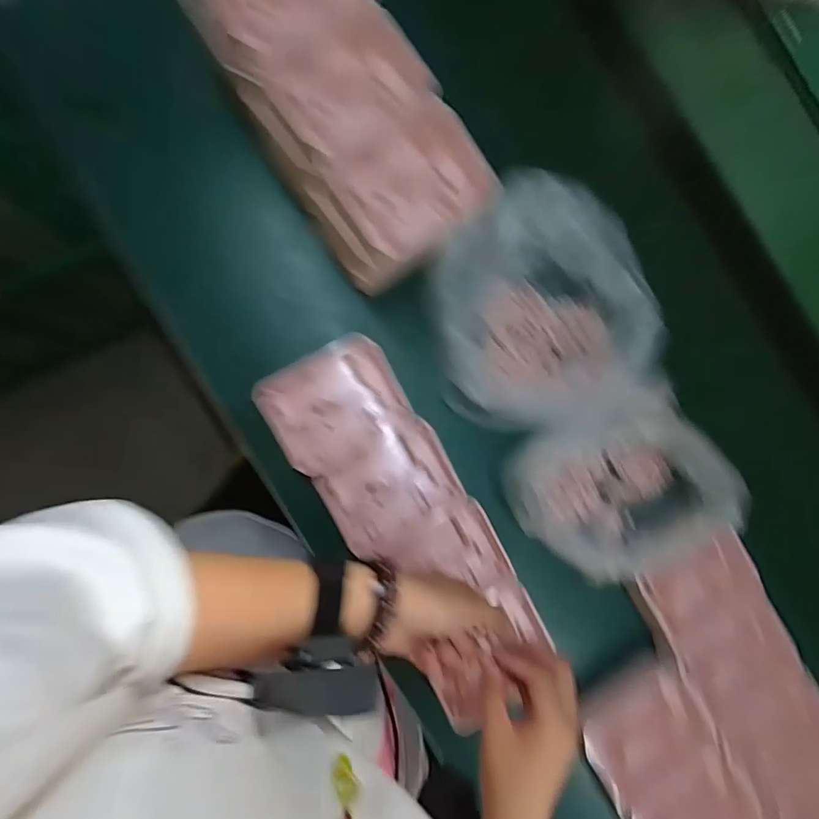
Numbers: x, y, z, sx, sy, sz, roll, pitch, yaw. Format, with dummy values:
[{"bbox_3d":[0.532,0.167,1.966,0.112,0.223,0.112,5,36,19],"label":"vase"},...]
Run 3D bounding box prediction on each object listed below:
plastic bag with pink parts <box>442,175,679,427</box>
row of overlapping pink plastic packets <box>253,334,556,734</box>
[{"bbox_3d":[0.142,-0.109,0.480,0.221,0.081,0.249,-3,87,-8],"label":"plastic bag with pink parts"},{"bbox_3d":[-0.002,0.110,0.471,0.139,0.050,0.382,-34,89,-9],"label":"row of overlapping pink plastic packets"}]

